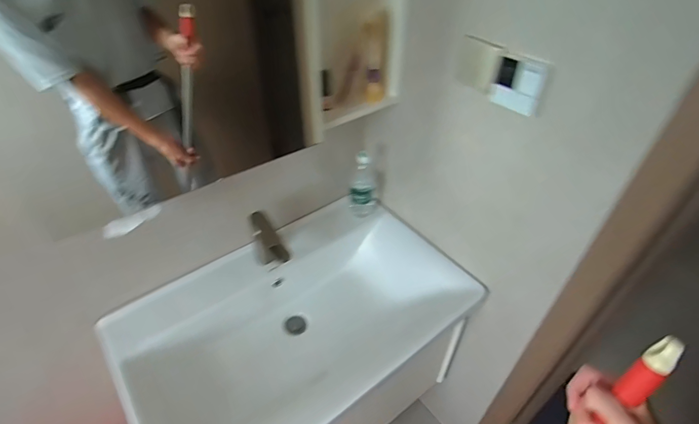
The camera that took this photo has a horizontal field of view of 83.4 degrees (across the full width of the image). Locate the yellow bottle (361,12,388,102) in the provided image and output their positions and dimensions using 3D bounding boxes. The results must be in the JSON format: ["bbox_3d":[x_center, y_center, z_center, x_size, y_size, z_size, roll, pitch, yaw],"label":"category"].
[{"bbox_3d":[0.058,-0.337,0.865,0.054,0.178,0.048,13,42,12],"label":"yellow bottle"}]

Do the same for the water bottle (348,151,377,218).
[{"bbox_3d":[0.038,-0.077,1.068,0.076,0.186,0.063,3,41,1],"label":"water bottle"}]

